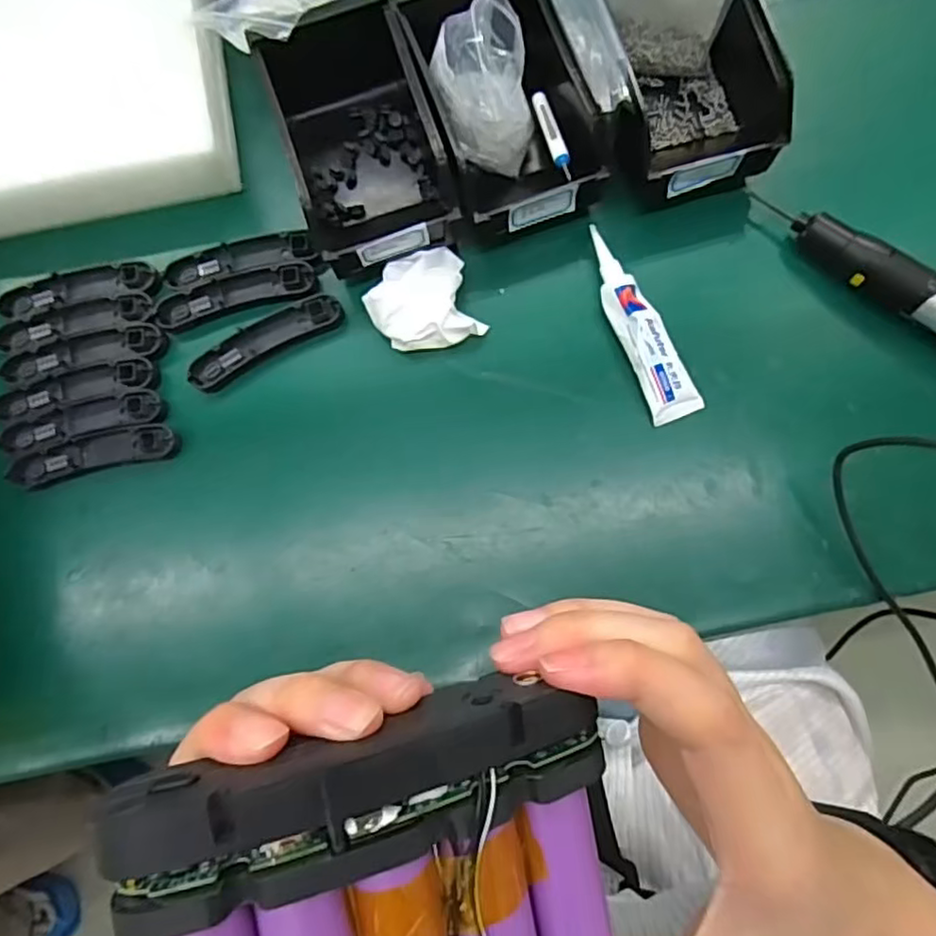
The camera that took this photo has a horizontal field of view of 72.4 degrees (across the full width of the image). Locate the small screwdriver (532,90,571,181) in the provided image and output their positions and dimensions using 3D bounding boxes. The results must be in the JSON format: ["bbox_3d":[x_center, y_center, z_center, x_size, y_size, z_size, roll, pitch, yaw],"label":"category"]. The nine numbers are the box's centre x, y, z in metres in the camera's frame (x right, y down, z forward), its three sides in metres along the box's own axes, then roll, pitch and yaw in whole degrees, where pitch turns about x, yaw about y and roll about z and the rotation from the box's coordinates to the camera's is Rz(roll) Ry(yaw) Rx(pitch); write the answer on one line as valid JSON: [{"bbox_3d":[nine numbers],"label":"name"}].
[{"bbox_3d":[0.062,-0.245,0.467,0.011,0.006,0.088,-12,66,-1],"label":"small screwdriver"}]

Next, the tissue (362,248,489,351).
[{"bbox_3d":[-0.034,-0.122,0.468,0.075,0.027,0.071,-19,81,0],"label":"tissue"}]

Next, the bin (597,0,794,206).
[{"bbox_3d":[0.141,-0.288,0.456,0.128,0.083,0.174,-14,81,1],"label":"bin"}]

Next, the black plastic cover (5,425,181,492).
[{"bbox_3d":[-0.276,-0.009,0.467,0.126,0.013,0.027,-13,81,1],"label":"black plastic cover"}]

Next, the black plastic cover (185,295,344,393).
[{"bbox_3d":[-0.151,-0.094,0.477,0.121,0.017,0.025,-28,81,-1],"label":"black plastic cover"}]

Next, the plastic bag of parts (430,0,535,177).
[{"bbox_3d":[0.010,-0.270,0.451,0.067,0.090,0.085,-9,81,2],"label":"plastic bag of parts"}]

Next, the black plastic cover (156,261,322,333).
[{"bbox_3d":[-0.177,-0.133,0.488,0.122,0.011,0.026,-14,81,1],"label":"black plastic cover"}]

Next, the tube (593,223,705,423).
[{"bbox_3d":[0.123,-0.105,0.461,0.035,0.020,0.148,-22,81,0],"label":"tube"}]

